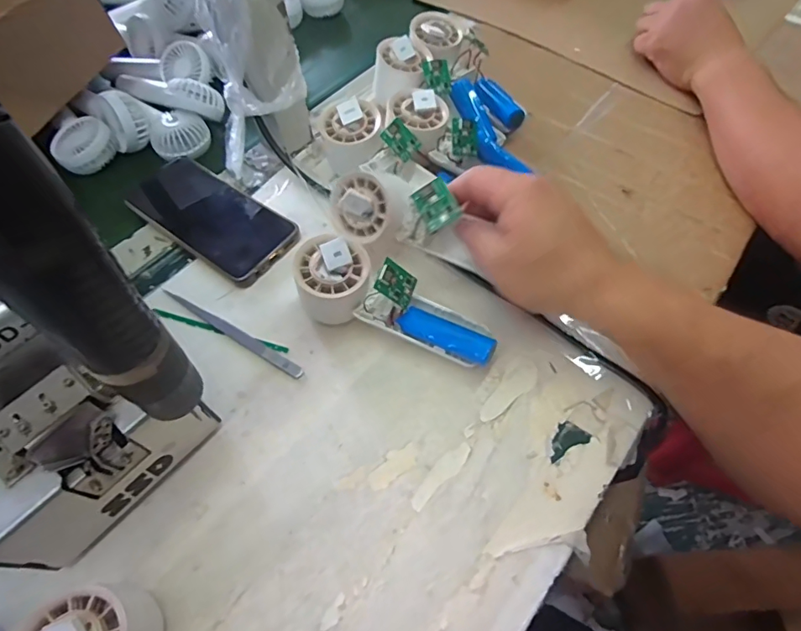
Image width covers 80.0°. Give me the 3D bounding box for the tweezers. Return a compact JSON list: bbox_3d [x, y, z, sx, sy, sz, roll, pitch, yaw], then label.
[{"bbox_3d":[-0.138,0.012,0.389,0.141,0.004,0.010,29,65,15],"label":"tweezers"}]

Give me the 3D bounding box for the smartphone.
[{"bbox_3d":[-0.172,-0.091,0.438,0.156,0.013,0.080,33,66,17],"label":"smartphone"}]

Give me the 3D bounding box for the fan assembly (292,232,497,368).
[{"bbox_3d":[-0.005,-0.007,0.365,0.157,0.060,0.051,23,63,12],"label":"fan assembly"}]

